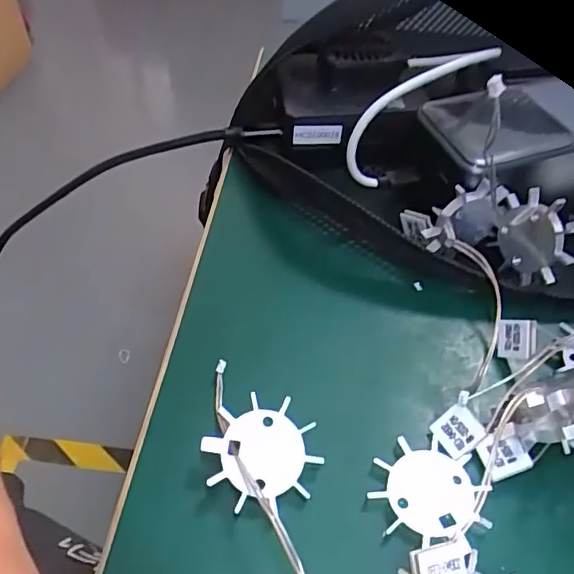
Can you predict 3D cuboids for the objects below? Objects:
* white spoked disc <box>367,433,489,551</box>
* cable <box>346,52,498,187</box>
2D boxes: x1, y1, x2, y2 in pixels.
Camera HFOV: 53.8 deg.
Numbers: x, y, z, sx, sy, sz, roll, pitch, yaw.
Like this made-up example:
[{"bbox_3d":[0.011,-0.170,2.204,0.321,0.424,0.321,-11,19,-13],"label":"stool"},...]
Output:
[{"bbox_3d":[0.048,0.068,0.193,0.037,0.004,0.033,-14,49,-12],"label":"white spoked disc"},{"bbox_3d":[0.059,-0.082,0.254,0.084,0.037,0.007,-42,53,9],"label":"cable"}]

